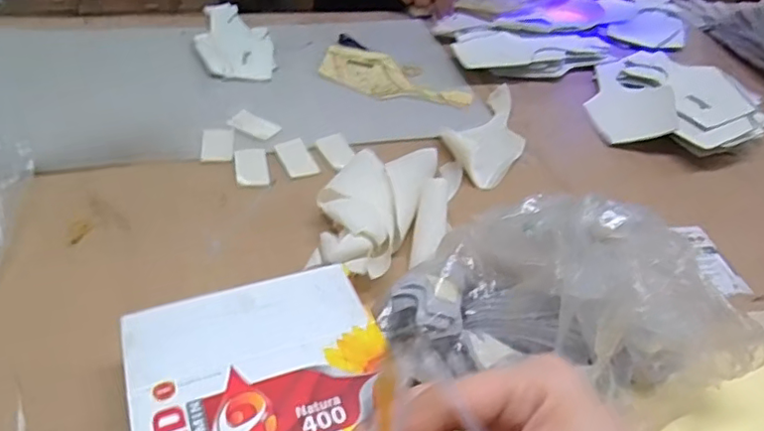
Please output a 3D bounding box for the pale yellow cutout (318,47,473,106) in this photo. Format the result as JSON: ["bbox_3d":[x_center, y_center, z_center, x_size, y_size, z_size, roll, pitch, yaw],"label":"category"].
[{"bbox_3d":[0.013,-0.175,0.760,0.200,0.004,0.089,25,46,17],"label":"pale yellow cutout"}]

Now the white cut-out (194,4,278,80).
[{"bbox_3d":[-0.190,-0.227,0.764,0.090,0.006,0.185,-8,46,-16],"label":"white cut-out"}]

